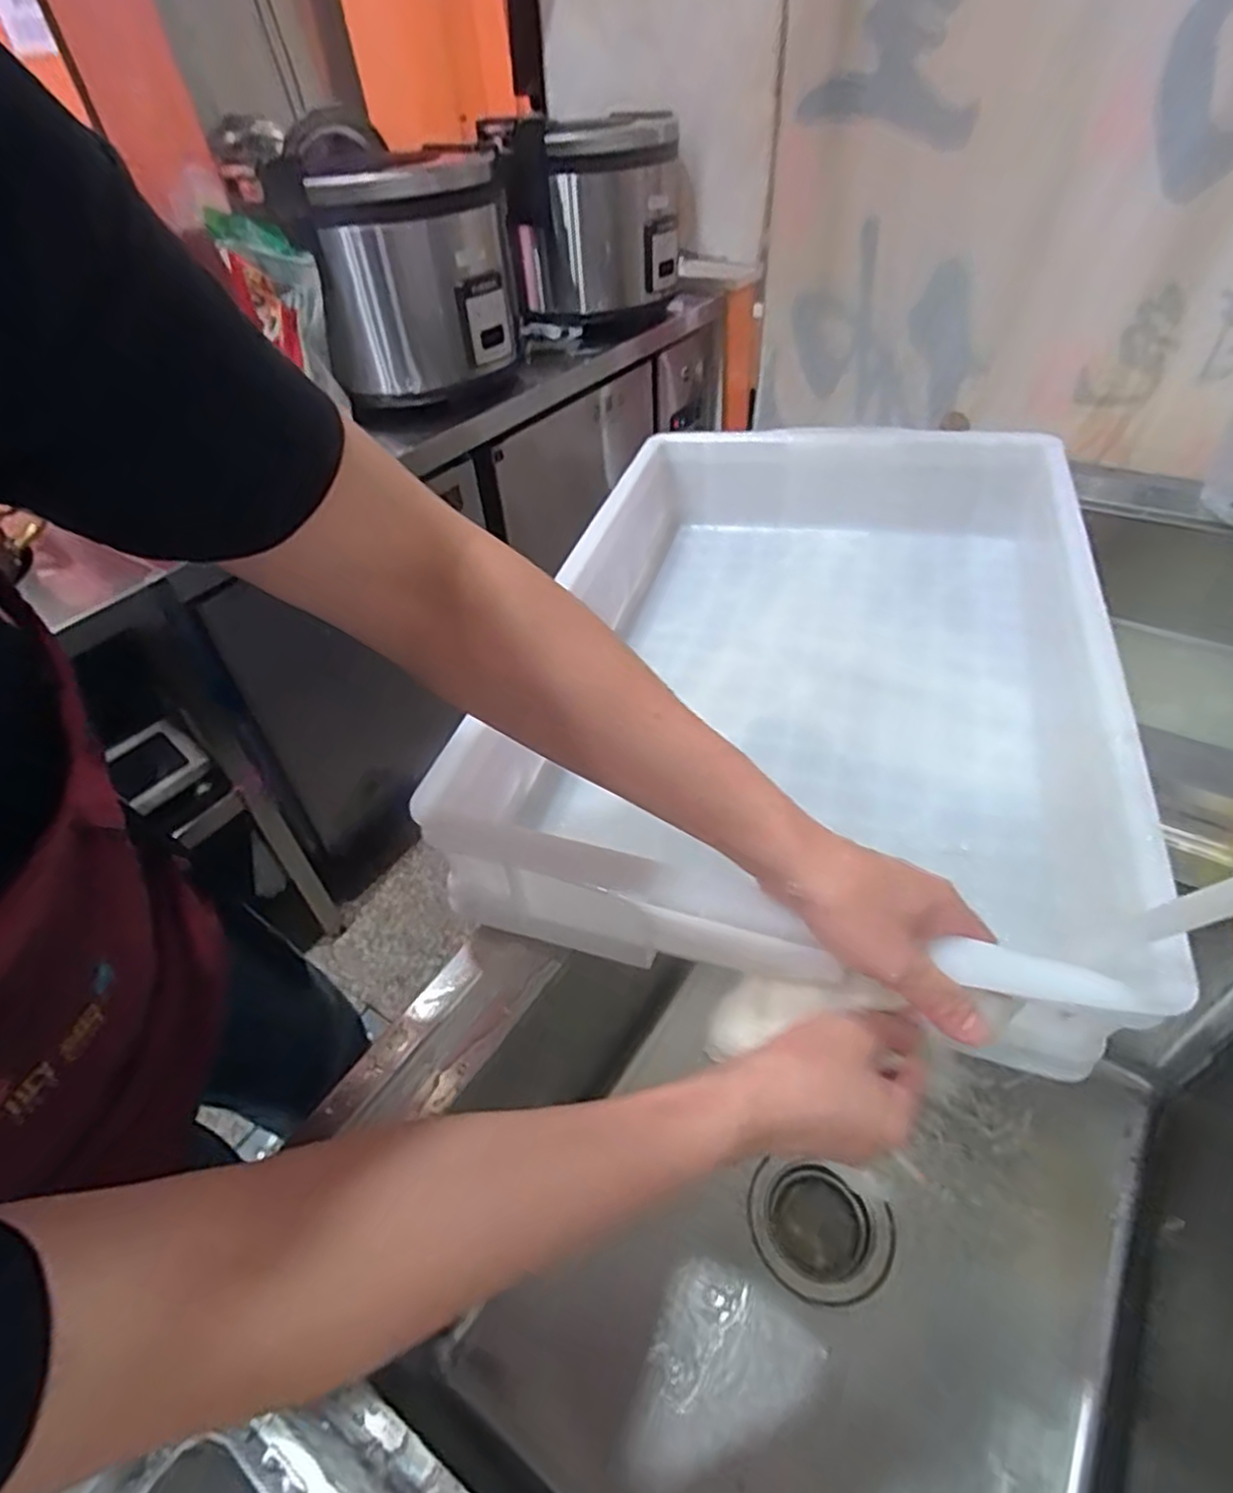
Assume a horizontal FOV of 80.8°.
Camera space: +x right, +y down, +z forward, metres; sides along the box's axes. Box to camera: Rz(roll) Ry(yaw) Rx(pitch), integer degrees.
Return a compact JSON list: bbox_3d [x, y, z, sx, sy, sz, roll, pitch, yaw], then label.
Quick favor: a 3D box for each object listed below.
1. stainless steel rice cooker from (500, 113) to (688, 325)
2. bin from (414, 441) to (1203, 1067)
[{"bbox_3d":[-0.034,-1.140,1.566,0.332,0.320,0.324,-1,44,6],"label":"stainless steel rice cooker"},{"bbox_3d":[0.150,-0.084,0.610,0.420,0.130,0.617,7,46,14],"label":"bin"}]

